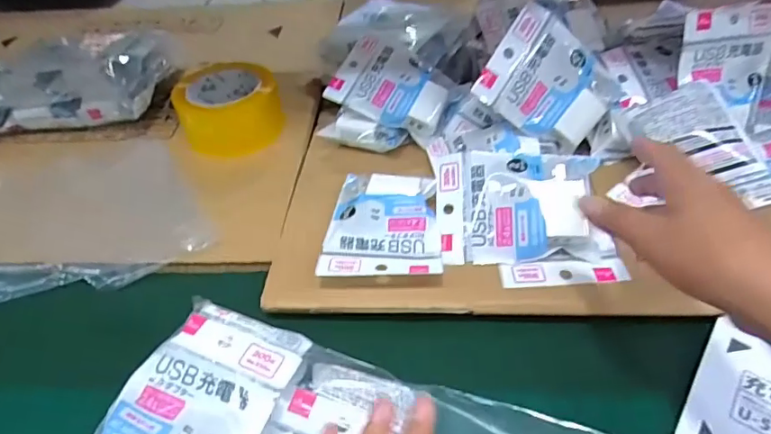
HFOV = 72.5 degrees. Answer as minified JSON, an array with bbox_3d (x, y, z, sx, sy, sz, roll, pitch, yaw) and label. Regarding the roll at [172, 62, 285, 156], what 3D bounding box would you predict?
[{"bbox_3d":[-0.171,-0.121,0.585,0.106,0.063,0.106,-2,43,2],"label":"roll"}]

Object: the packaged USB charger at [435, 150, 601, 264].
[{"bbox_3d":[0.106,-0.010,0.431,0.124,0.018,0.096,-1,73,10],"label":"packaged USB charger"}]

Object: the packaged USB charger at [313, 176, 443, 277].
[{"bbox_3d":[-0.002,0.007,0.456,0.093,0.033,0.126,-2,43,3],"label":"packaged USB charger"}]

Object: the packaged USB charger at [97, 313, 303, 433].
[{"bbox_3d":[-0.119,0.125,0.309,0.091,0.032,0.127,17,47,22],"label":"packaged USB charger"}]

